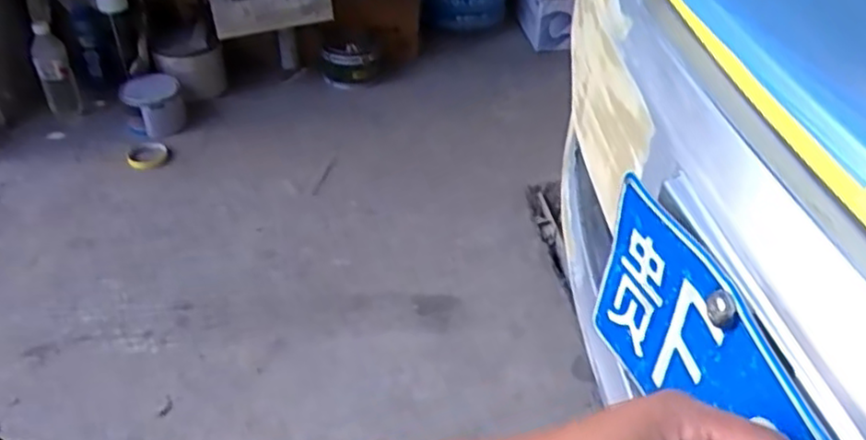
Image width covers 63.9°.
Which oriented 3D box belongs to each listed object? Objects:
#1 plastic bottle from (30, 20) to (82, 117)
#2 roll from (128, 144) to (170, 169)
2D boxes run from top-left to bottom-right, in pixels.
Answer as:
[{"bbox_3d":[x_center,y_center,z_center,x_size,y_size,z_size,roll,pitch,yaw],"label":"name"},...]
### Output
[{"bbox_3d":[-0.828,-0.327,1.514,0.068,0.200,0.058,-19,42,-21],"label":"plastic bottle"},{"bbox_3d":[-0.596,-0.137,1.449,0.081,0.014,0.093,-11,40,-12],"label":"roll"}]

